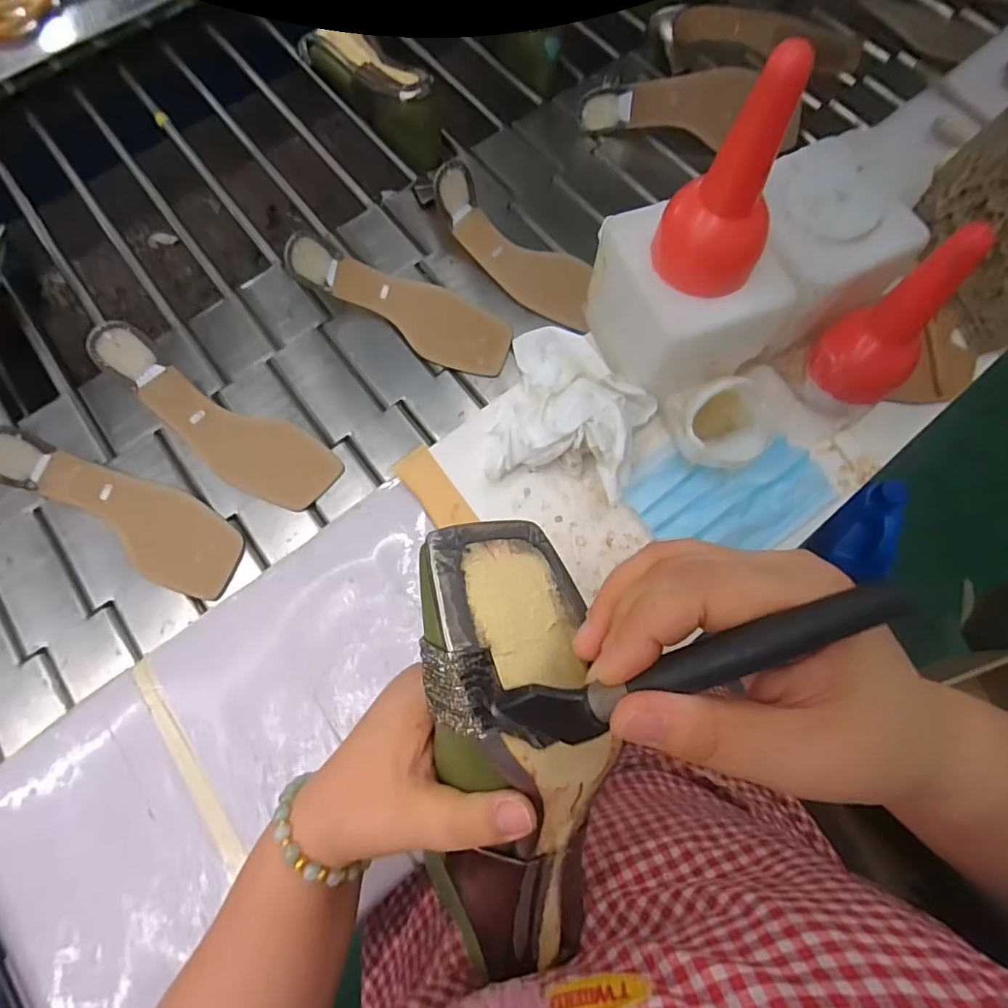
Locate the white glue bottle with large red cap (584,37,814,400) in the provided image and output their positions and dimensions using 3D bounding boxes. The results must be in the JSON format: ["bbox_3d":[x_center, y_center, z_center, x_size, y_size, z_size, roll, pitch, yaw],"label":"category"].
[{"bbox_3d":[0.143,-0.181,0.360,0.111,0.194,0.115,-15,72,-8],"label":"white glue bottle with large red cap"}]

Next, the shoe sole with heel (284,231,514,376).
[{"bbox_3d":[-0.101,-0.203,0.538,0.227,0.041,0.067,25,73,-5],"label":"shoe sole with heel"}]

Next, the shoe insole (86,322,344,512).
[{"bbox_3d":[-0.268,-0.076,0.499,0.231,0.043,0.074,35,74,-8],"label":"shoe insole"}]

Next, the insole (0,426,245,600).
[{"bbox_3d":[-0.338,0.003,0.459,0.215,0.080,0.075,26,73,8],"label":"insole"}]

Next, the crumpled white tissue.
[{"bbox_3d":[0.056,-0.073,0.439,0.126,0.051,0.132,18,70,3],"label":"crumpled white tissue"}]

